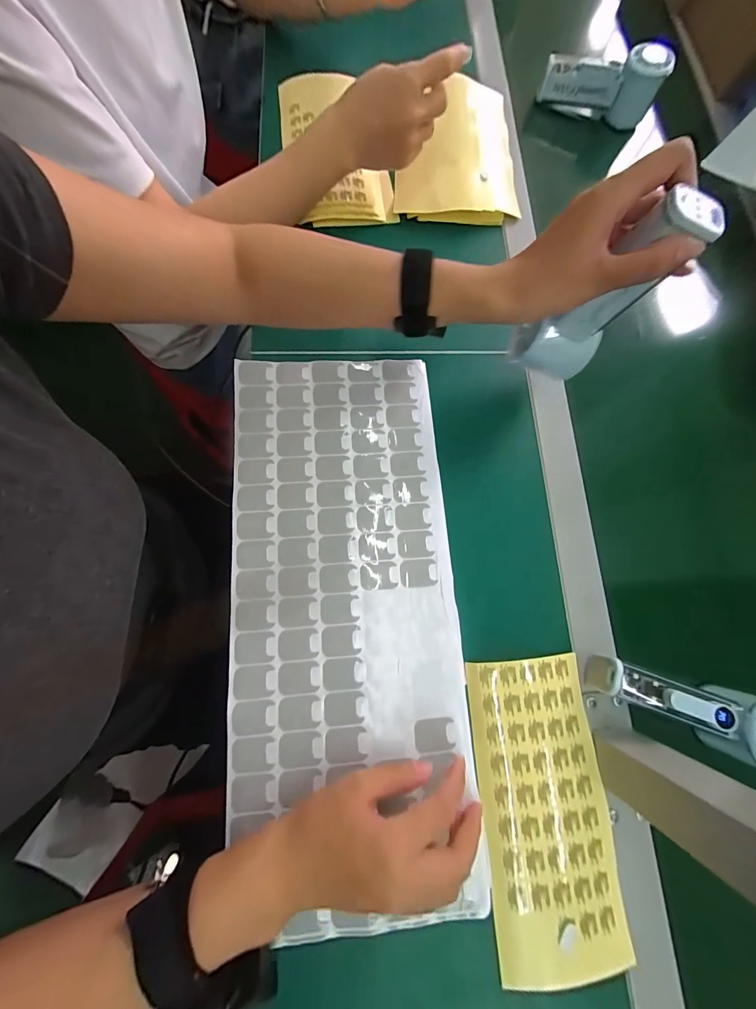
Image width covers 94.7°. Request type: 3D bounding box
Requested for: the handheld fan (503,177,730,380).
[{"bbox_3d":[0.171,-0.157,0.277,0.062,0.147,0.042,-17,77,-20],"label":"handheld fan"}]

